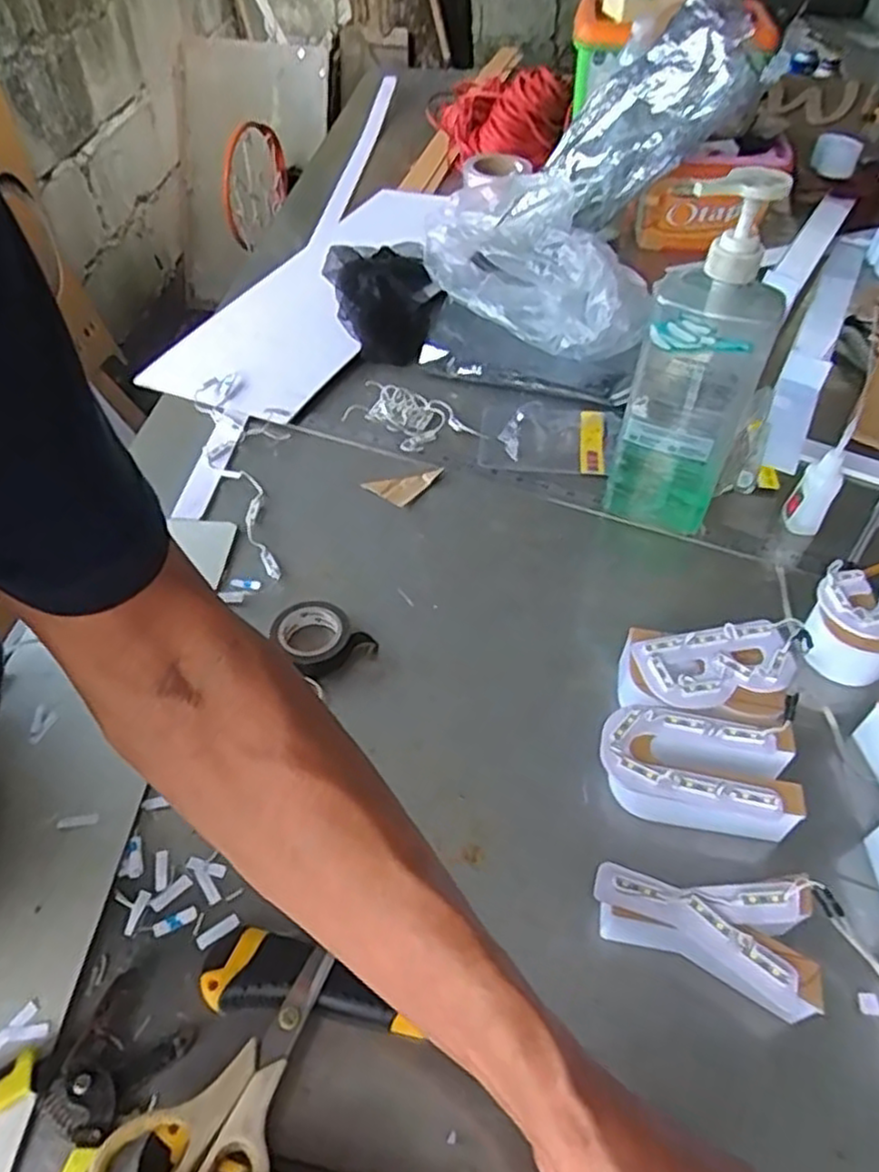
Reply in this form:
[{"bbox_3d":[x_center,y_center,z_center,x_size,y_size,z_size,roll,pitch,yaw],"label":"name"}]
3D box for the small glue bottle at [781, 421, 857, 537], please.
[{"bbox_3d":[0.329,-0.092,0.622,0.033,0.100,0.025,28,55,21],"label":"small glue bottle"}]

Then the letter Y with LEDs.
[{"bbox_3d":[0.146,0.195,0.409,0.119,0.053,0.066,11,50,8],"label":"letter Y with LEDs"}]

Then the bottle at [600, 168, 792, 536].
[{"bbox_3d":[0.203,-0.159,0.566,0.103,0.286,0.052,20,52,15],"label":"bottle"}]

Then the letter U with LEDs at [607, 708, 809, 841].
[{"bbox_3d":[0.166,0.118,0.474,0.123,0.042,0.073,9,50,6],"label":"letter U with LEDs"}]

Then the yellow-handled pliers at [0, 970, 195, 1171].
[{"bbox_3d":[-0.202,0.273,0.366,0.137,0.013,0.140,29,55,21],"label":"yellow-handled pliers"}]

